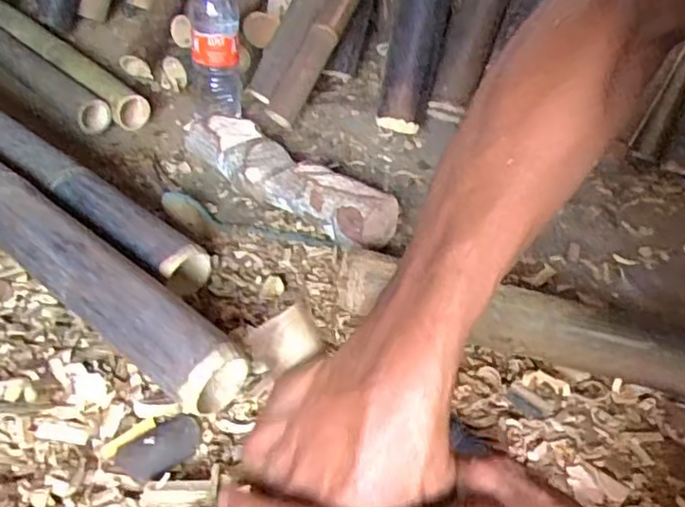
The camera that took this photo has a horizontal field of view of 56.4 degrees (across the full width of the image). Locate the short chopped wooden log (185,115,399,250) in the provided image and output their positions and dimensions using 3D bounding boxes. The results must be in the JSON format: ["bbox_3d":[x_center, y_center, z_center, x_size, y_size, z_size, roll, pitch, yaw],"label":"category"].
[{"bbox_3d":[-0.077,-0.093,0.803,0.327,0.068,0.080,29,45,31],"label":"short chopped wooden log"}]

